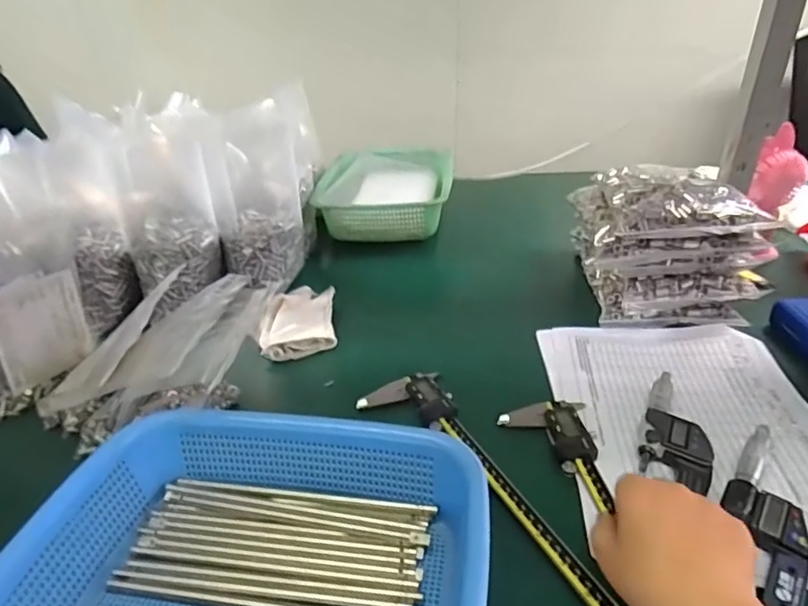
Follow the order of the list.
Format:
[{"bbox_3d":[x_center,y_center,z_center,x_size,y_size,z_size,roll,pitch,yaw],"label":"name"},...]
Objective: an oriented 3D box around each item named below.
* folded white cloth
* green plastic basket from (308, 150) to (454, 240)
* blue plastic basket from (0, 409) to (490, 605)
[{"bbox_3d":[-0.127,0.022,0.656,0.082,0.032,0.120,-7,31,-5],"label":"folded white cloth"},{"bbox_3d":[-0.029,-0.188,0.931,0.210,0.072,0.259,1,31,9],"label":"green plastic basket"},{"bbox_3d":[-0.091,0.166,0.351,0.284,0.077,0.205,1,31,9],"label":"blue plastic basket"}]

